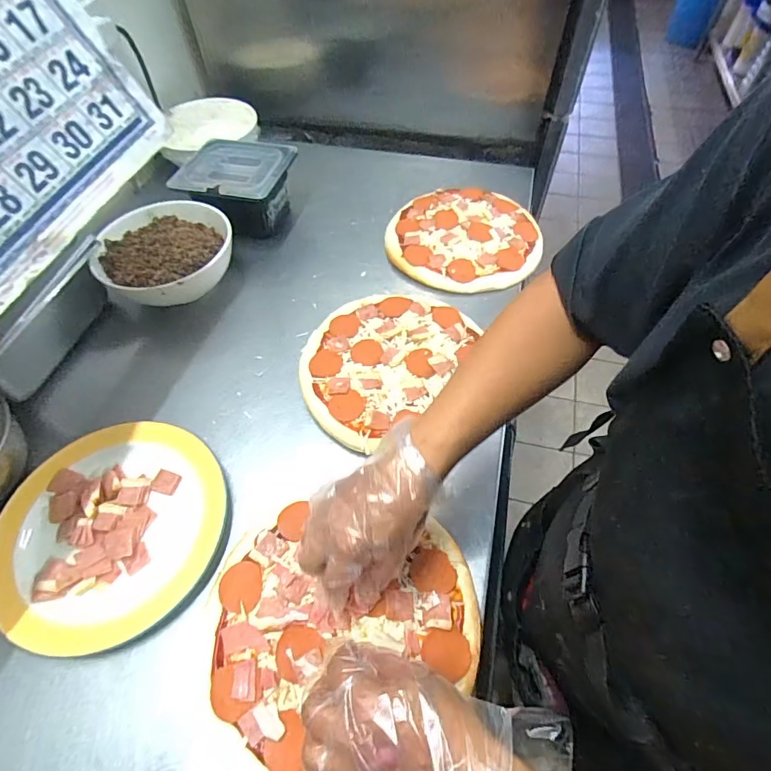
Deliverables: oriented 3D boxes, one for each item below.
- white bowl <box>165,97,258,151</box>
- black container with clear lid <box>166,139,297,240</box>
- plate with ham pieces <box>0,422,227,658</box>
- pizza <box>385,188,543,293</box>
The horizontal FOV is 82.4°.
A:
[{"bbox_3d":[-0.323,-0.479,0.846,0.161,0.067,0.158,-19,57,-10],"label":"white bowl"},{"bbox_3d":[-0.249,-0.334,0.765,0.177,0.097,0.164,-1,56,2],"label":"black container with clear lid"},{"bbox_3d":[-0.297,0.152,0.480,0.224,0.030,0.230,-5,56,-1],"label":"plate with ham pieces"},{"bbox_3d":[0.129,-0.249,0.729,0.242,0.026,0.227,-1,56,2],"label":"pizza"}]

